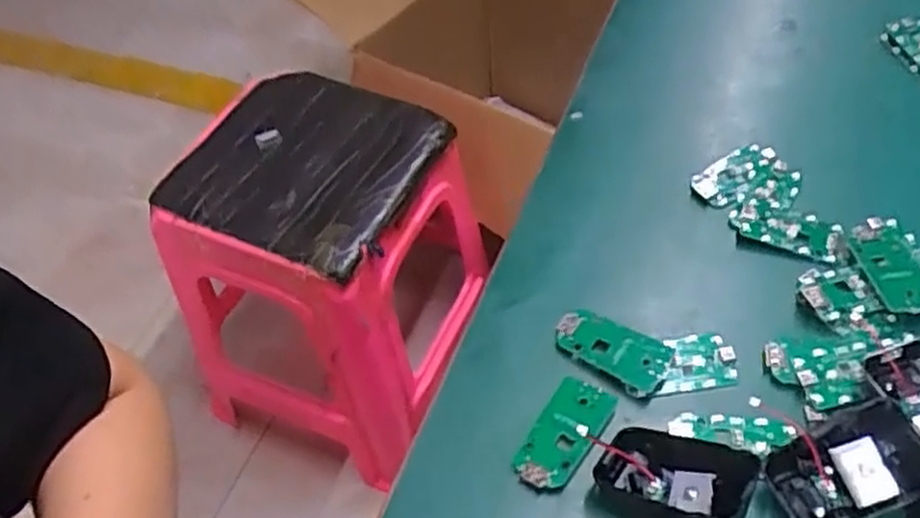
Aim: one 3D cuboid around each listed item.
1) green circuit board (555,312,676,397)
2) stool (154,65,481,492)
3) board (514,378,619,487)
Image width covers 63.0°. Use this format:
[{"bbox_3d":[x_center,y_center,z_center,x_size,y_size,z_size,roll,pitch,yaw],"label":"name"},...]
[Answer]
[{"bbox_3d":[0.081,0.050,0.410,0.061,0.011,0.030,22,56,23],"label":"green circuit board"},{"bbox_3d":[-0.173,0.036,1.059,0.308,0.463,0.320,18,55,21],"label":"stool"},{"bbox_3d":[0.053,0.088,0.383,0.030,0.007,0.061,26,58,25],"label":"board"}]

